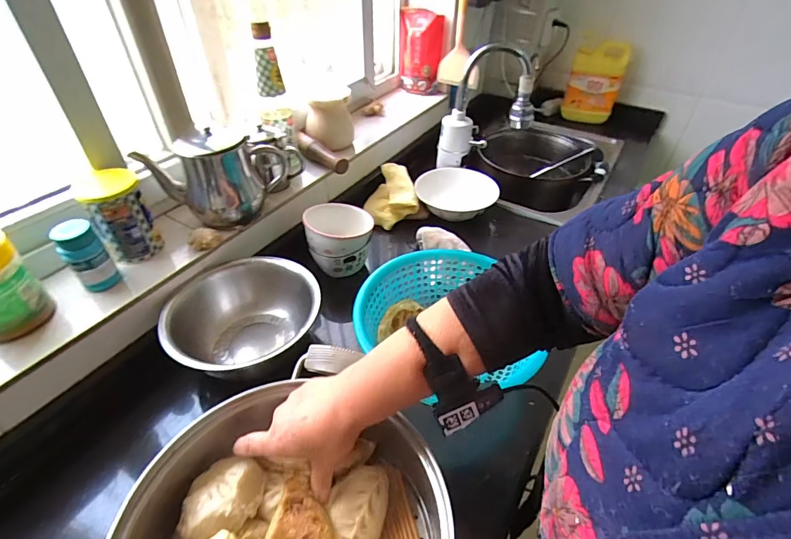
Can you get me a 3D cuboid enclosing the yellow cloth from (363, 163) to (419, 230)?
[{"bbox_3d":[-0.013,-0.161,0.886,0.113,0.081,0.119,-14,44,-17],"label":"yellow cloth"}]

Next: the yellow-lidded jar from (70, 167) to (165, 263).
[{"bbox_3d":[-0.397,-0.079,0.594,0.075,0.111,0.085,-27,49,-28],"label":"yellow-lidded jar"}]

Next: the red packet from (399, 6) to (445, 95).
[{"bbox_3d":[0.066,-0.558,1.087,0.111,0.210,0.071,2,41,1],"label":"red packet"}]

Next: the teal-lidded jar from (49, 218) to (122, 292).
[{"bbox_3d":[-0.408,-0.018,0.541,0.043,0.090,0.044,1,41,-1],"label":"teal-lidded jar"}]

